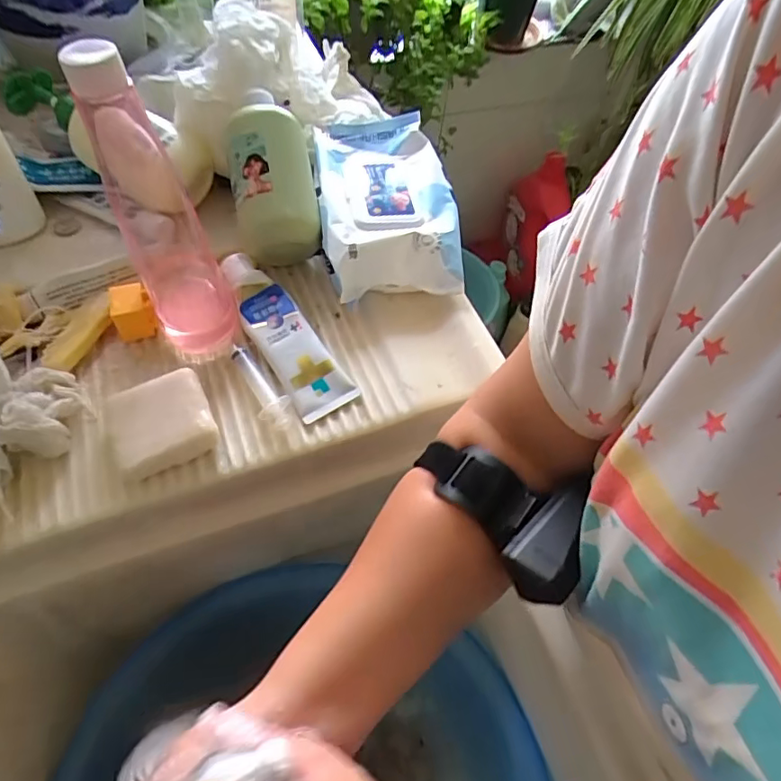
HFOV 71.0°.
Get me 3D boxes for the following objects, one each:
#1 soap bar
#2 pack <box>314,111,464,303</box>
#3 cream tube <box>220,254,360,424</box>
[{"bbox_3d":[-0.163,0.022,0.389,0.066,0.028,0.062,-21,60,-19],"label":"soap bar"},{"bbox_3d":[-0.006,-0.172,0.505,0.117,0.053,0.210,-3,55,-8],"label":"pack"},{"bbox_3d":[-0.087,-0.050,0.438,0.044,0.026,0.158,-27,62,-22],"label":"cream tube"}]

